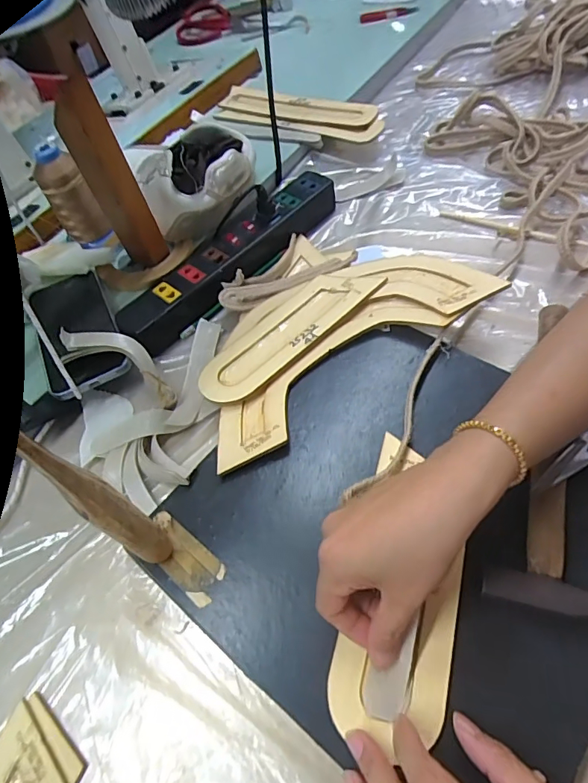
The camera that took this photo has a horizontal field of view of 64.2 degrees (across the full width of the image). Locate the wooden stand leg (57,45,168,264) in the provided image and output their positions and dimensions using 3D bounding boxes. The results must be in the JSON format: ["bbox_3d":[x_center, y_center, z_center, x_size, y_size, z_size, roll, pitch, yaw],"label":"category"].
[{"bbox_3d":[-0.179,-0.209,0.456,0.055,0.184,0.031,35,68,28],"label":"wooden stand leg"}]

